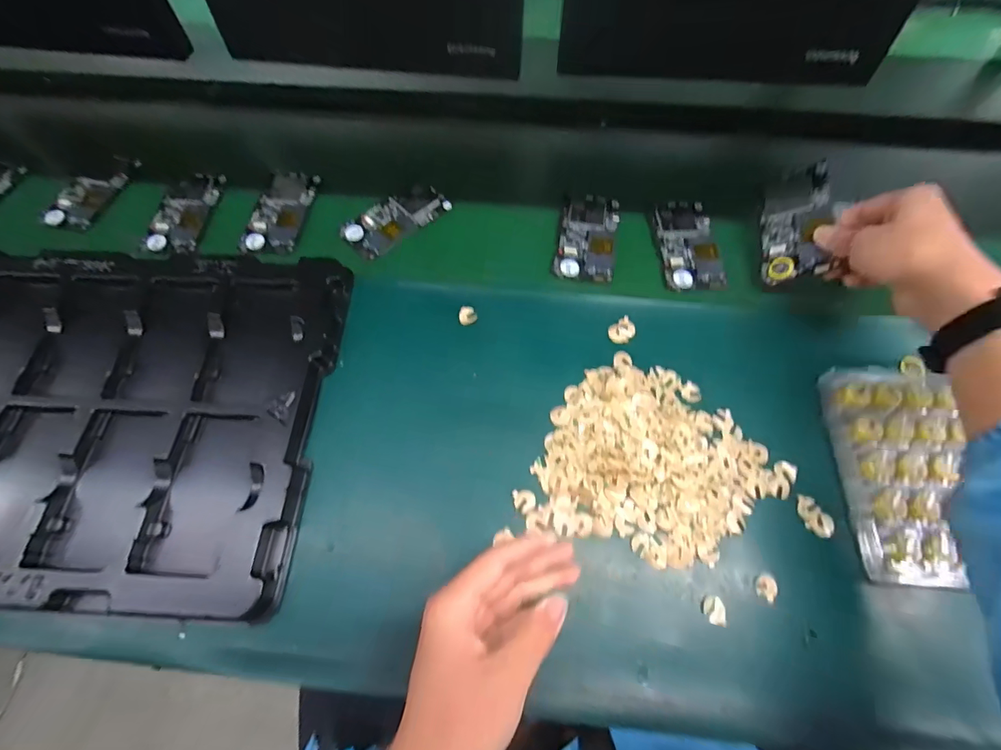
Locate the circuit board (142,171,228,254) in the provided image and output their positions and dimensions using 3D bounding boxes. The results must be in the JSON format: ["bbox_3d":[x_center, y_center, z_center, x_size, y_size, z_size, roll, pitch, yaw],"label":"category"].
[{"bbox_3d":[-0.375,-0.195,0.534,0.060,0.013,0.118,3,66,2],"label":"circuit board"}]

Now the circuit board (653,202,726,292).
[{"bbox_3d":[0.209,-0.147,0.503,0.063,0.006,0.123,0,66,0],"label":"circuit board"}]

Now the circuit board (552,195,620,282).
[{"bbox_3d":[0.100,-0.159,0.510,0.064,0.008,0.120,10,66,5],"label":"circuit board"}]

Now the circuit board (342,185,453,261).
[{"bbox_3d":[-0.121,-0.182,0.528,0.122,0.013,0.062,-42,72,-16],"label":"circuit board"}]

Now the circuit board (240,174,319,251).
[{"bbox_3d":[-0.260,-0.197,0.537,0.061,0.012,0.127,6,66,3],"label":"circuit board"}]

